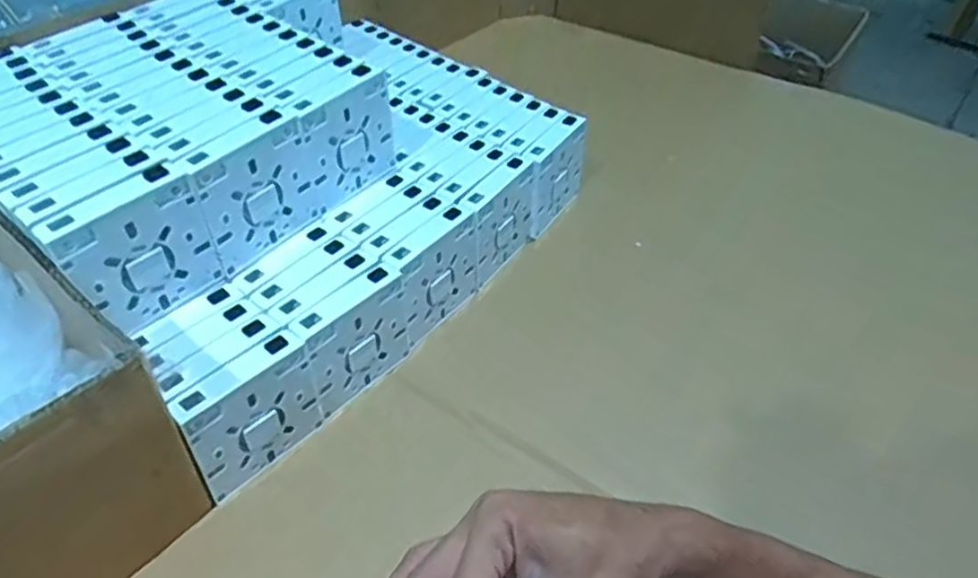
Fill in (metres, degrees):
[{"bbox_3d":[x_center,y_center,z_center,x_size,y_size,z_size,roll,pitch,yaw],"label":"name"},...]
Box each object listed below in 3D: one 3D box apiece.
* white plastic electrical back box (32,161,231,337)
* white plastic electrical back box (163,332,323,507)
[{"bbox_3d":[-0.212,-0.021,0.425,0.020,0.088,0.083,26,51,27],"label":"white plastic electrical back box"},{"bbox_3d":[-0.150,0.082,0.446,0.019,0.092,0.085,30,53,30],"label":"white plastic electrical back box"}]

